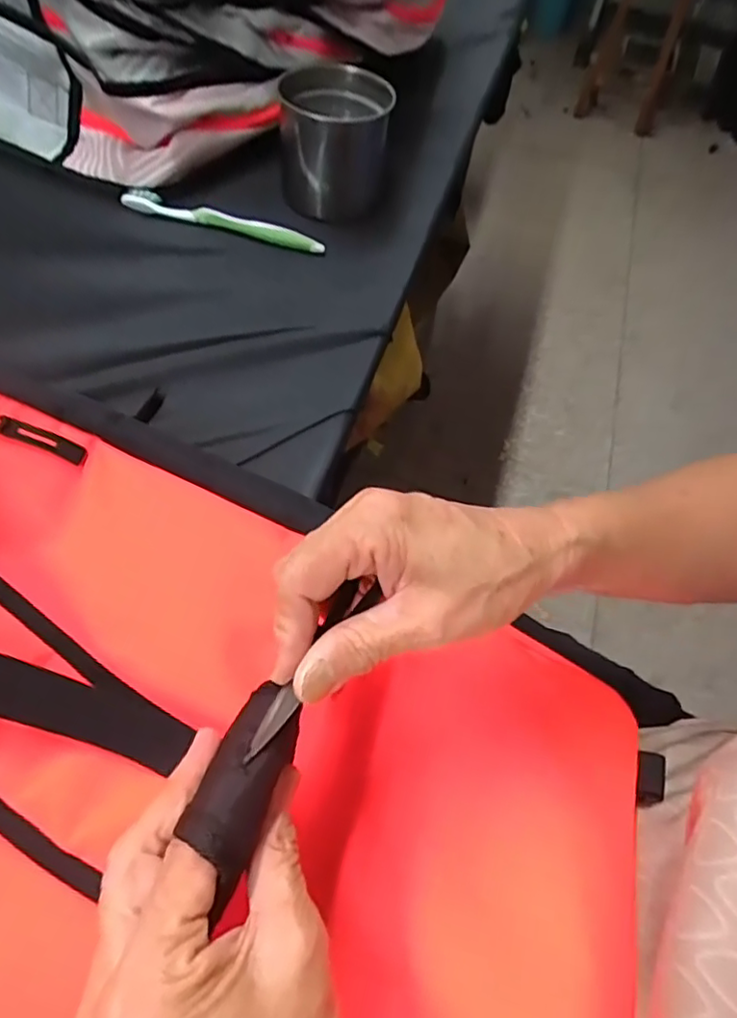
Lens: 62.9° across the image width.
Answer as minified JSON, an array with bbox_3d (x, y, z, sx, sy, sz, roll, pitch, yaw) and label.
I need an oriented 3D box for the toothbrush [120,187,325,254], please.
[{"bbox_3d":[-0.129,-0.259,0.541,0.184,0.023,0.013,13,58,1],"label":"toothbrush"}]

